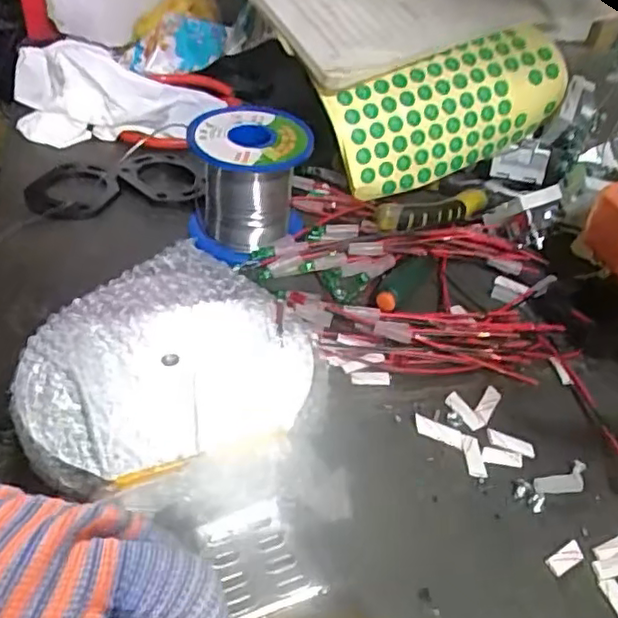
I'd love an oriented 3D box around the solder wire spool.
[{"bbox_3d":[-0.034,-0.071,0.363,0.063,0.060,0.063,0,43,-8],"label":"solder wire spool"}]

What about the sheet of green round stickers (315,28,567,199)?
[{"bbox_3d":[0.089,-0.123,0.406,0.154,0.072,0.018,-20,9,-8],"label":"sheet of green round stickers"}]

